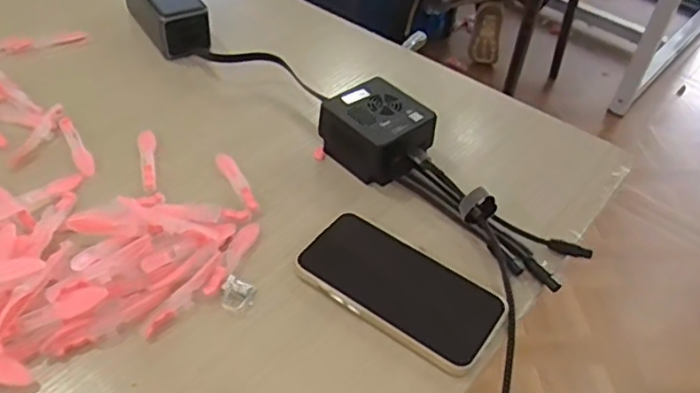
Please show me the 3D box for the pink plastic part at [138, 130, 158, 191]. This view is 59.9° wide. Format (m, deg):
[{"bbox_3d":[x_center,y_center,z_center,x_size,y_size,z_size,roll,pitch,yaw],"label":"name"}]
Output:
[{"bbox_3d":[-0.171,-0.032,0.520,0.015,0.006,0.071,-9,46,-16],"label":"pink plastic part"}]

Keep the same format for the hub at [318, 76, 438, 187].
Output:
[{"bbox_3d":[0.024,-0.055,0.535,0.069,0.055,0.088,-31,56,-33],"label":"hub"}]

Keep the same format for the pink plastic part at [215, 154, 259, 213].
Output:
[{"bbox_3d":[-0.094,-0.014,0.508,0.015,0.005,0.074,-20,50,-25],"label":"pink plastic part"}]

